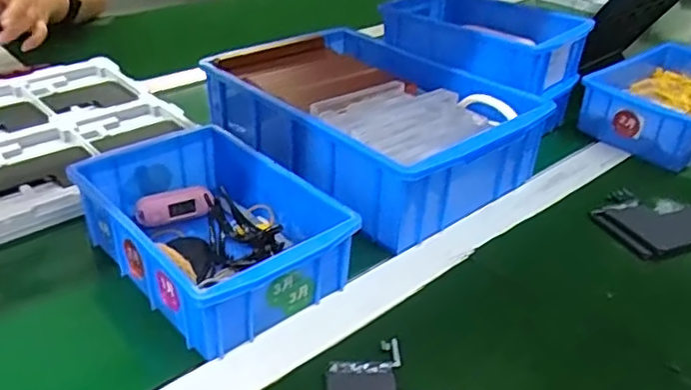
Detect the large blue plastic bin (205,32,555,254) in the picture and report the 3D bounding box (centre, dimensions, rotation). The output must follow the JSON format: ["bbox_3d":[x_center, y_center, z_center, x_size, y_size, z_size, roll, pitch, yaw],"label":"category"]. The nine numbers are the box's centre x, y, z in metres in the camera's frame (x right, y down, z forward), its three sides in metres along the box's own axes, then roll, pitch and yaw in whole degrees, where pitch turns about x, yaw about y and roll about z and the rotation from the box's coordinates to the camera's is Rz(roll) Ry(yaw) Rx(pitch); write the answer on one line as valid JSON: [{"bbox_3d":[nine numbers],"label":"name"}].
[{"bbox_3d":[0.018,-0.075,0.623,0.205,0.090,0.304,-23,40,-37],"label":"large blue plastic bin"}]

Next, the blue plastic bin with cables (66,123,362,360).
[{"bbox_3d":[-0.103,0.023,0.472,0.129,0.063,0.197,-24,41,-38],"label":"blue plastic bin with cables"}]

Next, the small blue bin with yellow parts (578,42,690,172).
[{"bbox_3d":[0.369,-0.098,0.711,0.186,0.084,0.137,-21,39,-35],"label":"small blue bin with yellow parts"}]

